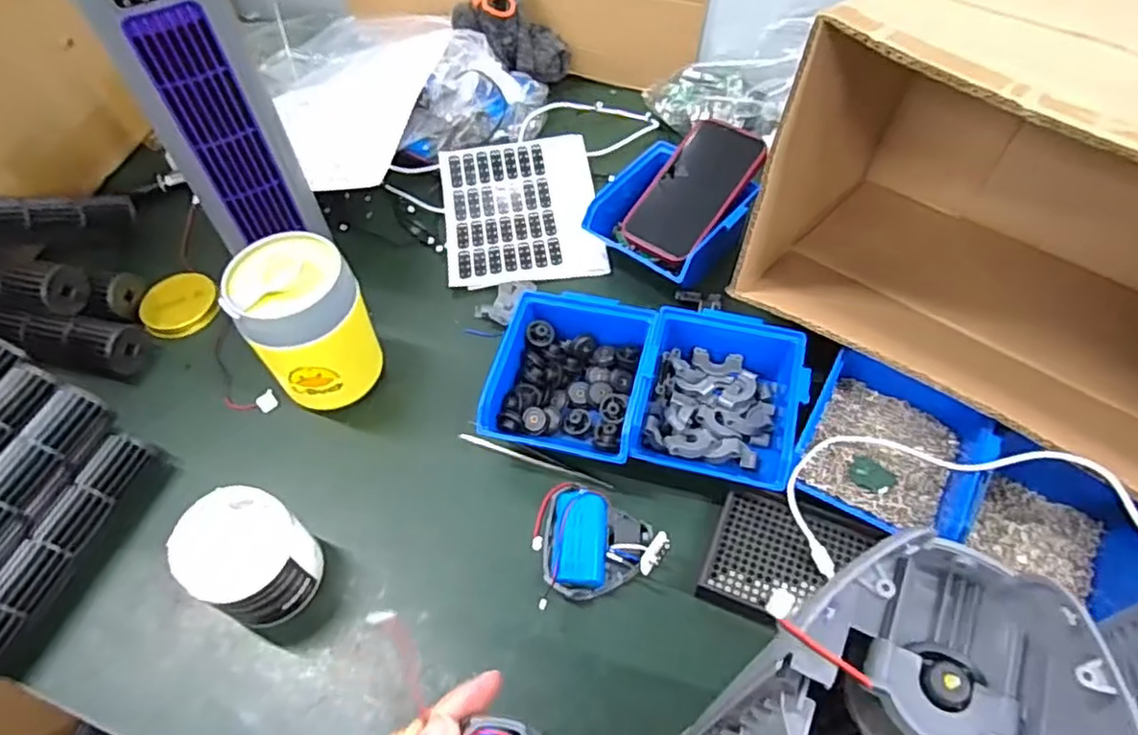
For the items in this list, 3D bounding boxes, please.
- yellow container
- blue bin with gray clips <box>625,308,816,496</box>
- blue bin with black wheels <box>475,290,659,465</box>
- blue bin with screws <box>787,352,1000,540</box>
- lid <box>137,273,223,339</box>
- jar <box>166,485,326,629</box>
[{"bbox_3d":[-0.206,-0.032,0.542,0.088,0.138,0.076,-39,62,-22],"label":"yellow container"},{"bbox_3d":[0.116,0.023,0.525,0.114,0.055,0.132,12,57,11],"label":"blue bin with gray clips"},{"bbox_3d":[0.005,0.006,0.546,0.117,0.058,0.143,10,57,9],"label":"blue bin with black wheels"},{"bbox_3d":[0.237,0.056,0.499,0.116,0.054,0.120,26,61,19],"label":"blue bin with screws"},{"bbox_3d":[-0.377,-0.062,0.653,0.070,0.013,0.071,-1,56,2],"label":"lid"},{"bbox_3d":[-0.219,0.131,0.466,0.077,0.072,0.073,-1,56,2],"label":"jar"}]

